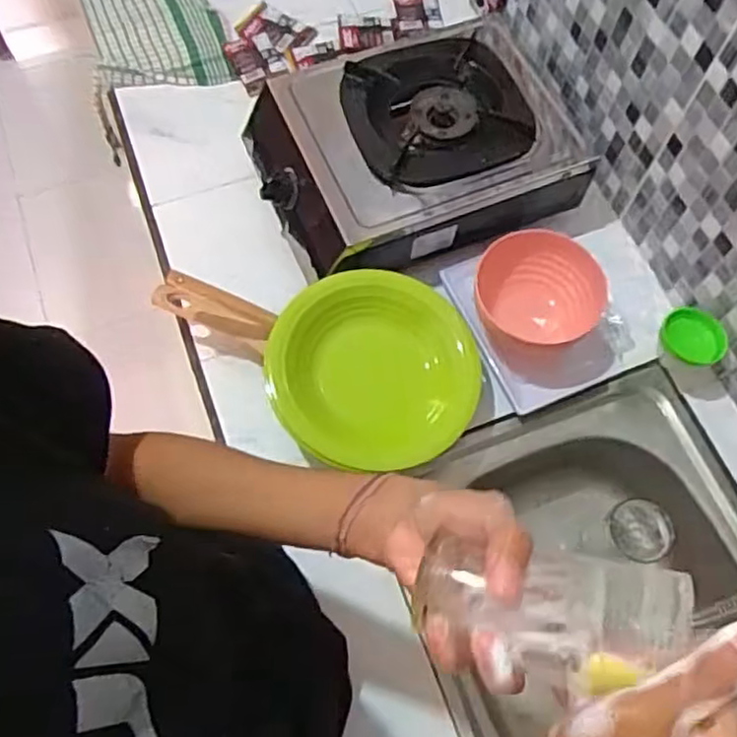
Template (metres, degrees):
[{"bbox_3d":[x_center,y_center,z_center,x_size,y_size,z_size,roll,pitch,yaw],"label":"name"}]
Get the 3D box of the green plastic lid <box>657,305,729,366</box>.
[{"bbox_3d":[0.375,-0.036,0.783,0.073,0.021,0.061,42,103,30],"label":"green plastic lid"}]

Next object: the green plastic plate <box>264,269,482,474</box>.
[{"bbox_3d":[0.004,0.001,0.770,0.224,0.048,0.224,0,87,8],"label":"green plastic plate"}]

